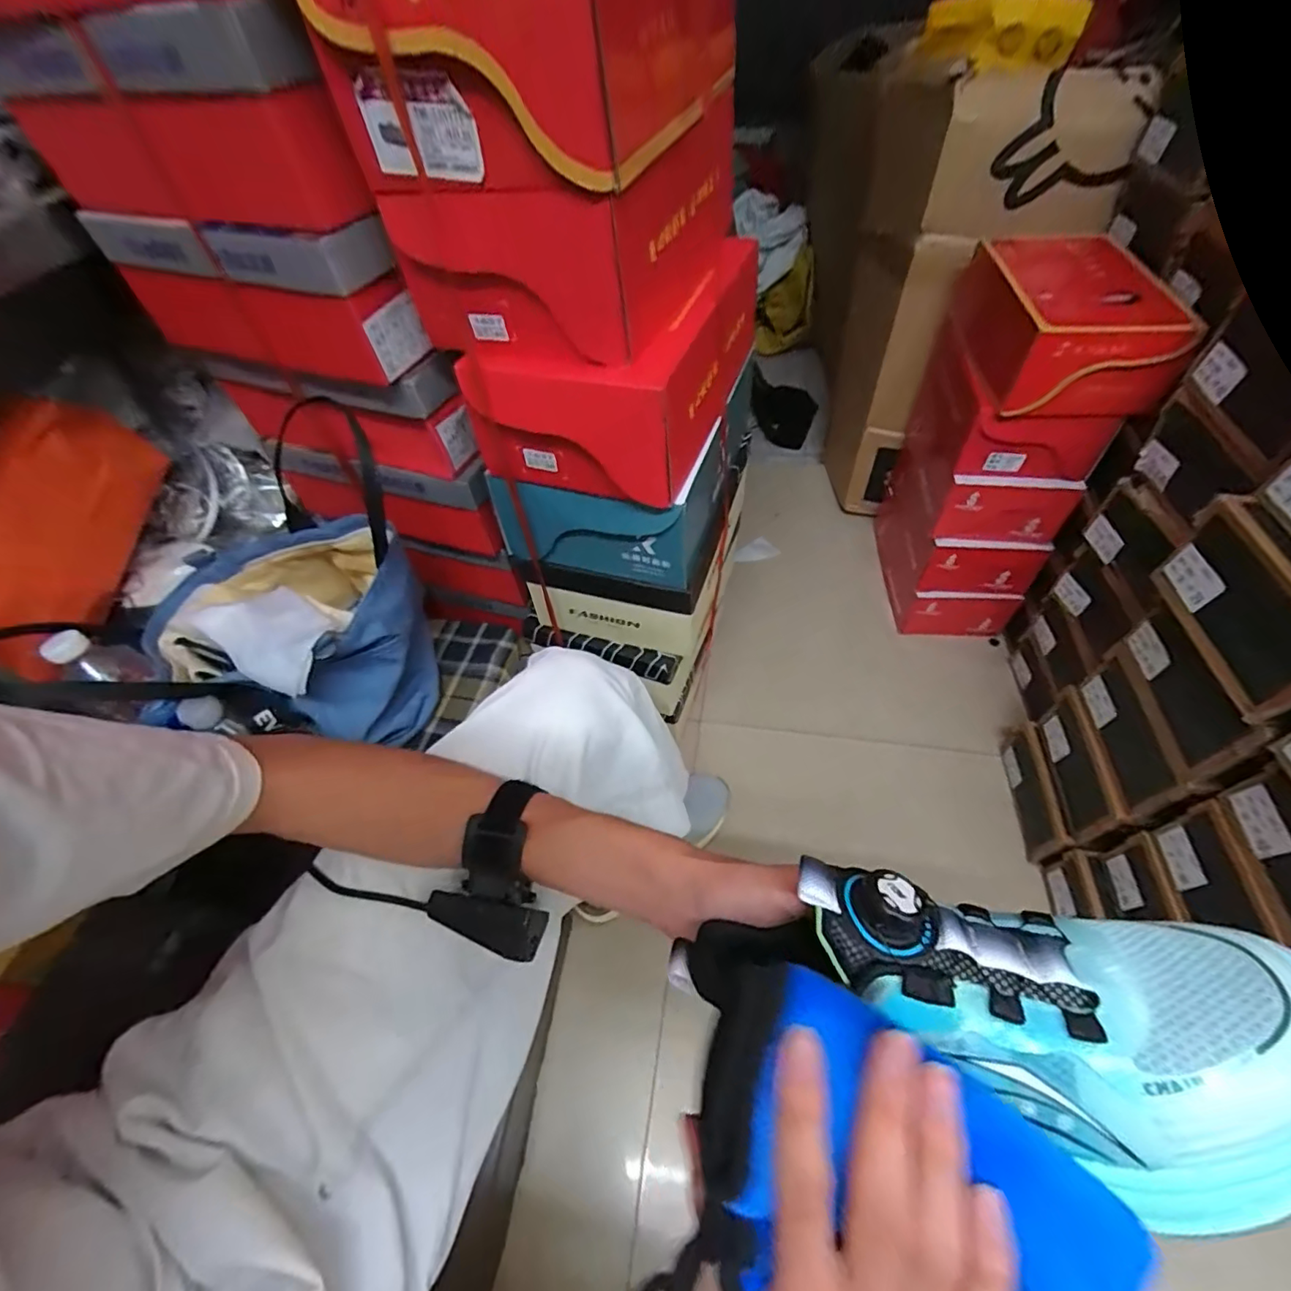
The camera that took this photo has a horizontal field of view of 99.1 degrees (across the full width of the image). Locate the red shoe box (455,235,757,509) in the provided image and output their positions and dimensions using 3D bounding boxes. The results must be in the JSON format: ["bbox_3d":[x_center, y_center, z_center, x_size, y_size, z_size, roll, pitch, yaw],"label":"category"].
[{"bbox_3d":[-0.024,-0.280,0.545,0.200,0.122,0.271,14,56,14],"label":"red shoe box"}]

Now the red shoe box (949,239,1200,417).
[{"bbox_3d":[0.586,-0.454,0.776,0.187,0.124,0.307,4,54,7],"label":"red shoe box"}]

